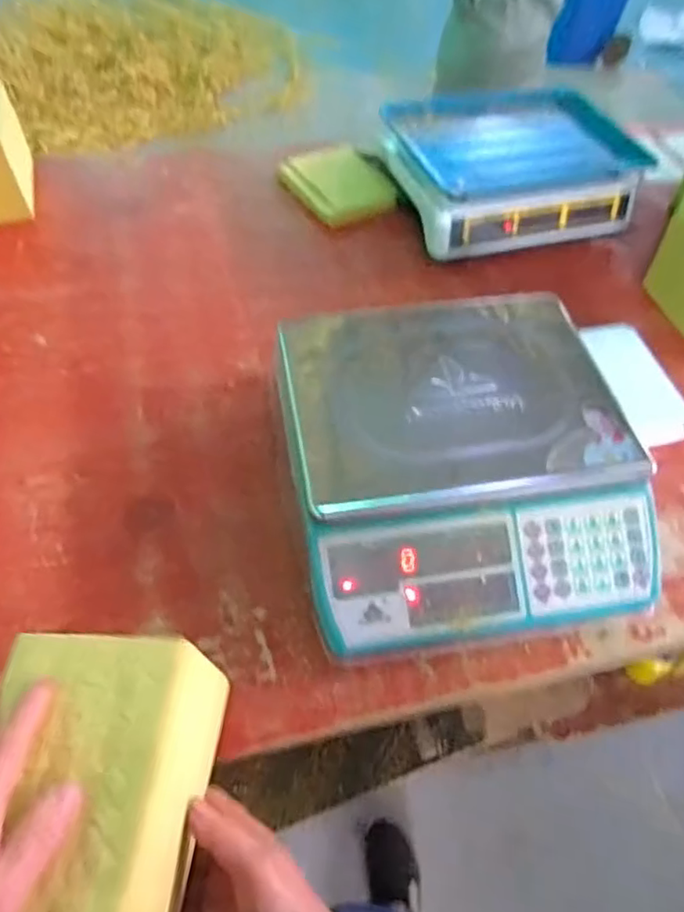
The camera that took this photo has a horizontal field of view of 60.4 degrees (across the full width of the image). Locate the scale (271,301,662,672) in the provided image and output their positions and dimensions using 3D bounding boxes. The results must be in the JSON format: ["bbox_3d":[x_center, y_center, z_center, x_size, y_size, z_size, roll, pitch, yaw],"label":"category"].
[{"bbox_3d":[0.107,0.005,0.549,0.296,0.111,0.308,-6,56,-9],"label":"scale"}]

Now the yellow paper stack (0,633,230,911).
[{"bbox_3d":[-0.152,0.206,0.368,0.121,0.106,0.155,6,55,1],"label":"yellow paper stack"}]

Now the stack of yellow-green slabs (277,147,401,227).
[{"bbox_3d":[-0.001,-0.413,0.894,0.139,0.021,0.157,-27,61,-20],"label":"stack of yellow-green slabs"}]

